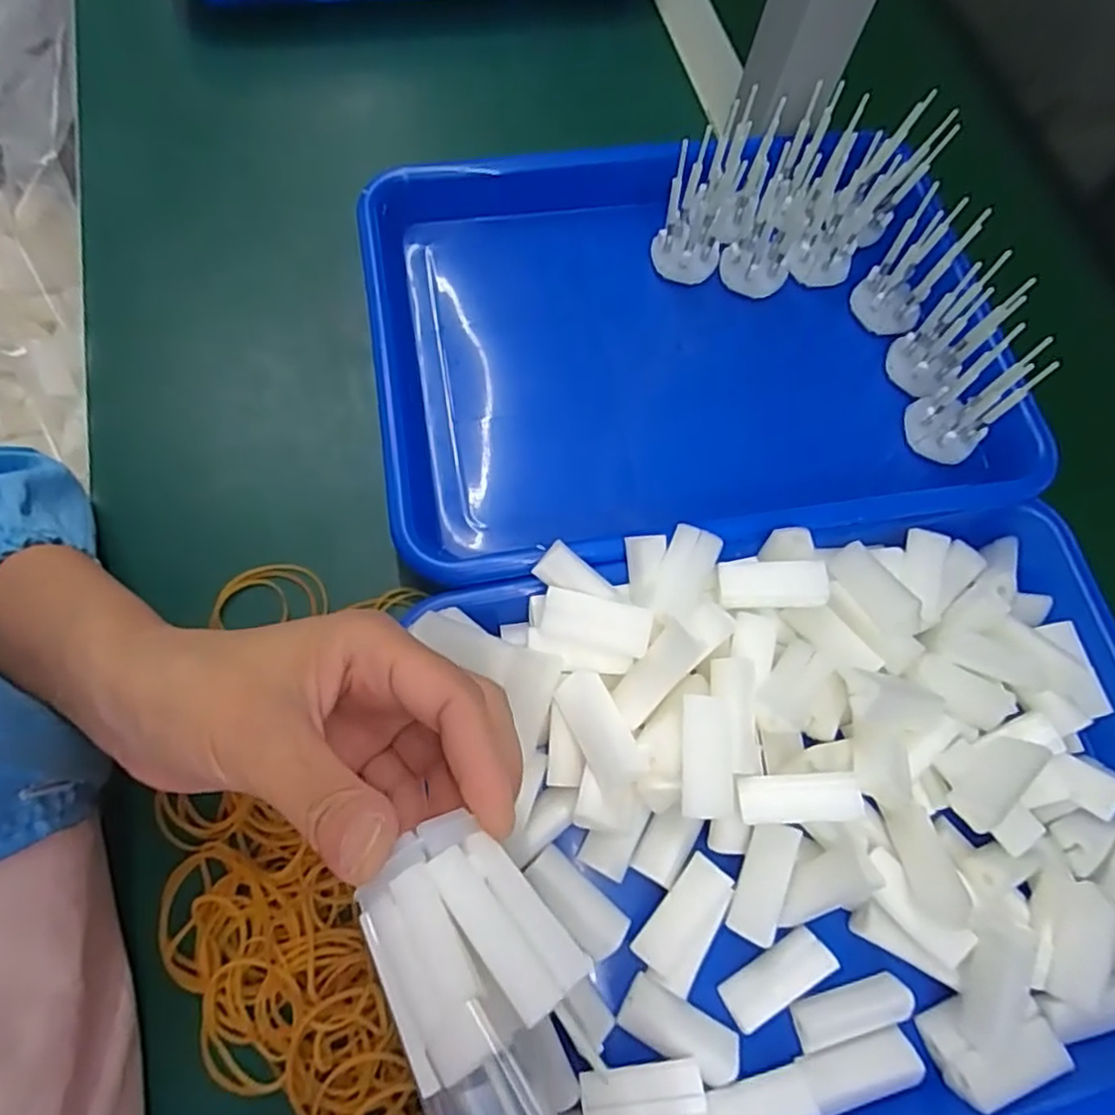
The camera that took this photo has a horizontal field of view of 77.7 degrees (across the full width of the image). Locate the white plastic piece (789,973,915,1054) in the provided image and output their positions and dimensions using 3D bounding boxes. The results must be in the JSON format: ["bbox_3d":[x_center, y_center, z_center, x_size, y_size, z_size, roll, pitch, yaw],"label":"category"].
[{"bbox_3d":[0.117,0.181,0.274,0.046,0.012,0.018,-11,71,-10],"label":"white plastic piece"}]

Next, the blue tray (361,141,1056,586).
[{"bbox_3d":[0.060,-0.118,0.366,0.307,0.037,0.246,-11,69,-6],"label":"blue tray"}]

